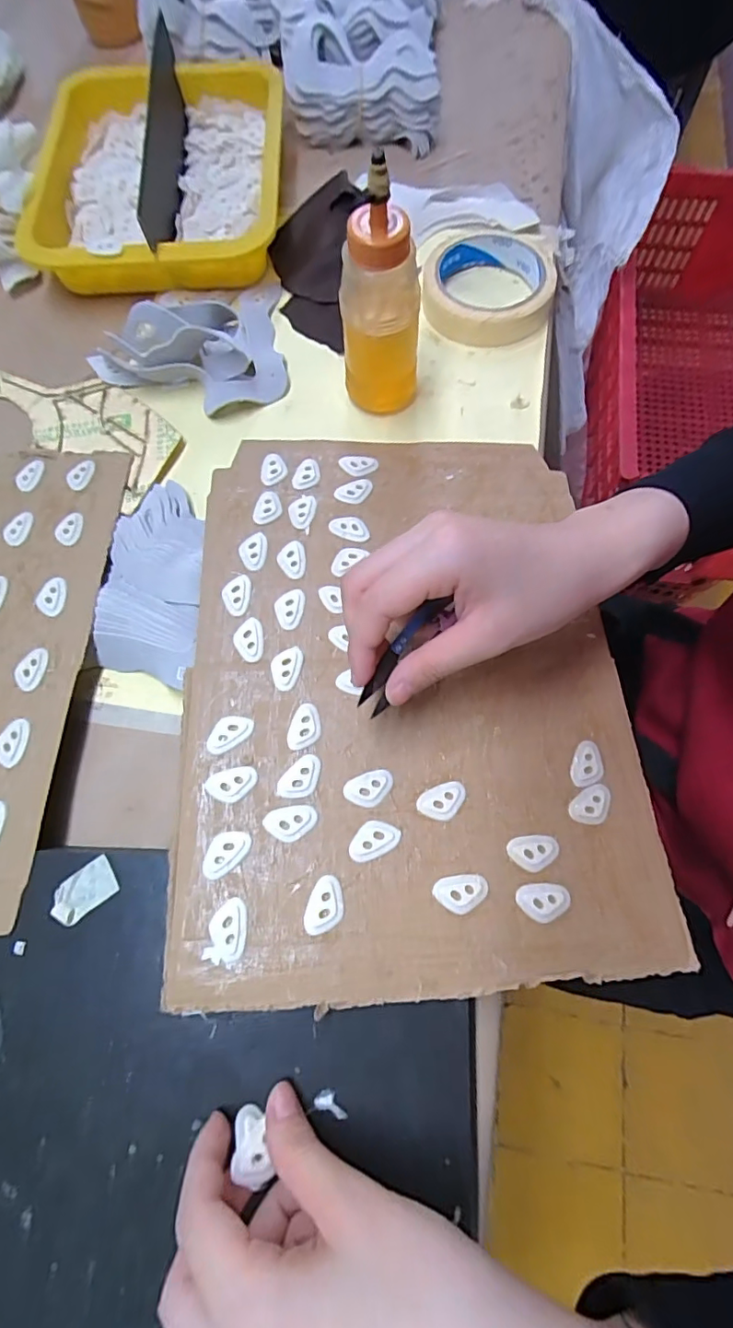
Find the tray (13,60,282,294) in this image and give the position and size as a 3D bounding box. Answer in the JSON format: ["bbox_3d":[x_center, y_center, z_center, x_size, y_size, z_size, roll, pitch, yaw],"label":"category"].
[{"bbox_3d":[-0.176,-0.435,0.468,0.201,0.051,0.283,-1,69,1],"label":"tray"}]

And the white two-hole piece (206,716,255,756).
[{"bbox_3d":[-0.073,0.036,0.277,0.026,0.004,0.016,-33,72,-11],"label":"white two-hole piece"}]

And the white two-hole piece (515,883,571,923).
[{"bbox_3d":[0.086,0.114,0.252,0.025,0.004,0.017,-6,69,-1],"label":"white two-hole piece"}]

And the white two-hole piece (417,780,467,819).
[{"bbox_3d":[0.040,0.071,0.270,0.026,0.004,0.017,-25,70,-8],"label":"white two-hole piece"}]

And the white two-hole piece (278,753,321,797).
[{"bbox_3d":[-0.034,0.058,0.271,0.017,0.004,0.025,27,72,11],"label":"white two-hole piece"}]

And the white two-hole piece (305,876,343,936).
[{"bbox_3d":[-0.019,0.114,0.248,0.017,0.004,0.025,12,69,6],"label":"white two-hole piece"}]

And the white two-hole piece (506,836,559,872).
[{"bbox_3d":[0.084,0.094,0.262,0.025,0.004,0.016,-7,69,-1],"label":"white two-hole piece"}]

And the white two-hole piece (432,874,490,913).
[{"bbox_3d":[0.046,0.110,0.253,0.026,0.004,0.017,-6,69,-1],"label":"white two-hole piece"}]

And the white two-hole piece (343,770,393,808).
[{"bbox_3d":[0.002,0.064,0.270,0.026,0.004,0.016,-23,70,-8],"label":"white two-hole piece"}]

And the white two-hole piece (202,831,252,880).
[{"bbox_3d":[-0.069,0.091,0.255,0.026,0.004,0.016,-40,73,-13],"label":"white two-hole piece"}]

